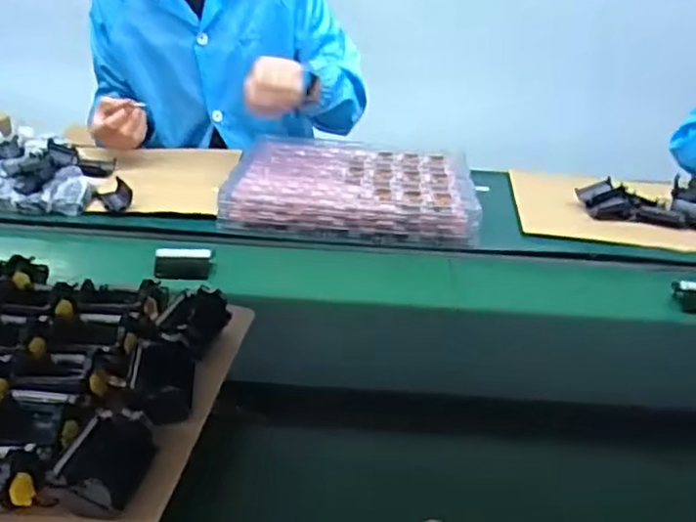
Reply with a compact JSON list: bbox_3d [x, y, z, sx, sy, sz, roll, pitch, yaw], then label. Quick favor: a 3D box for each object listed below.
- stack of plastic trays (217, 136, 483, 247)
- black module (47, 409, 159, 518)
[{"bbox_3d":[0.009,-0.127,1.046,0.367,0.050,0.318,5,29,2],"label":"stack of plastic trays"},{"bbox_3d":[-0.168,0.142,0.464,0.046,0.039,0.077,7,30,6],"label":"black module"}]

